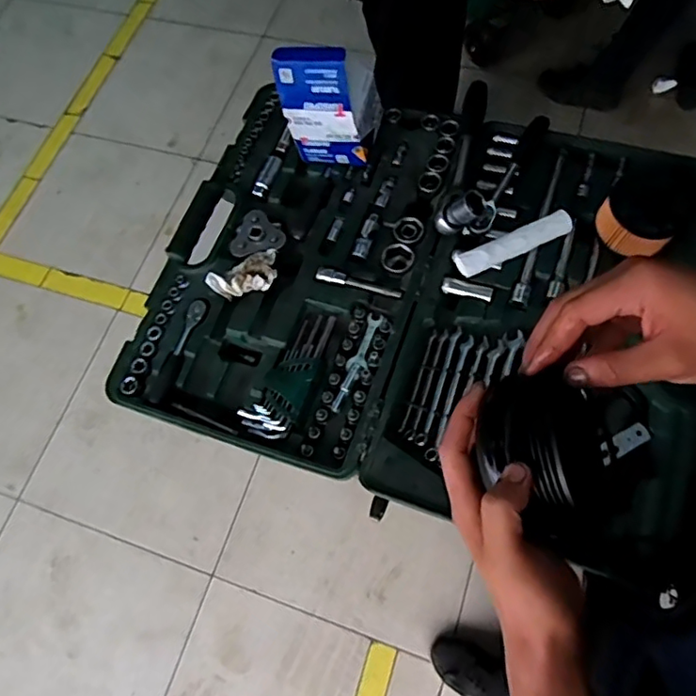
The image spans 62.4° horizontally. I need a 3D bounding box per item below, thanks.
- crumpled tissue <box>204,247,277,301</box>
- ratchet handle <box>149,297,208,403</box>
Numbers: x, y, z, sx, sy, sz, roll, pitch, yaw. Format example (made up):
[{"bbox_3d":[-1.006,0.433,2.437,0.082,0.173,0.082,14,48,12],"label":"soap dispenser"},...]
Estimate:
[{"bbox_3d":[-0.130,-0.093,0.744,0.095,0.023,0.053,-37,68,-9],"label":"crumpled tissue"},{"bbox_3d":[-0.221,0.002,0.745,0.023,0.017,0.143,21,80,12],"label":"ratchet handle"}]

